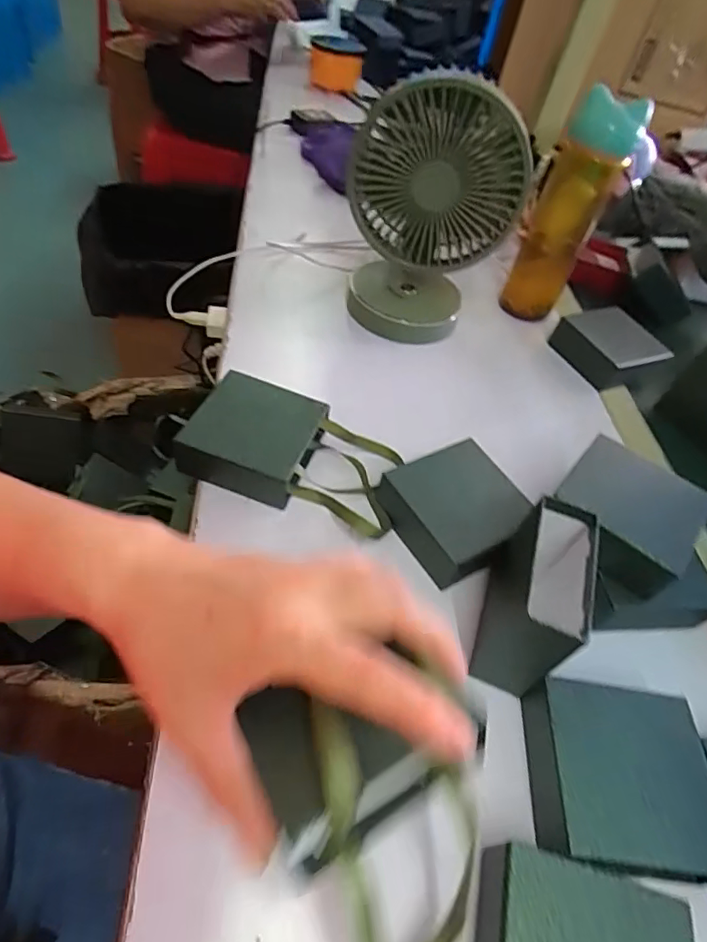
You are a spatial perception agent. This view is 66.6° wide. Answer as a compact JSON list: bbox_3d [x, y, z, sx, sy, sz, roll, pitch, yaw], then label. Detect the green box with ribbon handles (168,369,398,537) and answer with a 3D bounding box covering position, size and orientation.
[{"bbox_3d":[-0.041,-0.014,0.419,0.165,0.050,0.097,18,48,9],"label":"green box with ribbon handles"}]

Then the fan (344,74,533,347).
[{"bbox_3d":[0.077,-0.253,0.538,0.170,0.207,0.101,10,48,-4],"label":"fan"}]

